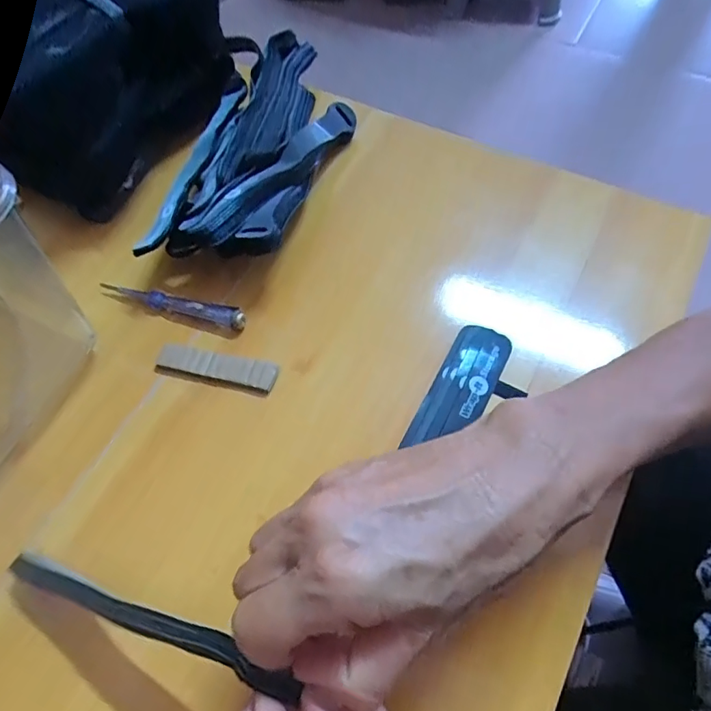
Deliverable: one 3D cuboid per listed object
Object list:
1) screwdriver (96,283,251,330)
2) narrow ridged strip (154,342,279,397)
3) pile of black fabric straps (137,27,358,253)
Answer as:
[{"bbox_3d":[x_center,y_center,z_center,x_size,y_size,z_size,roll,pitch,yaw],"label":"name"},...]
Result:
[{"bbox_3d":[-0.137,-0.041,0.373,0.120,0.010,0.015,15,64,11],"label":"screwdriver"},{"bbox_3d":[-0.098,0.008,0.348,0.086,0.009,0.022,12,64,9],"label":"narrow ridged strip"},{"bbox_3d":[-0.073,-0.176,0.414,0.125,0.052,0.261,7,63,7],"label":"pile of black fabric straps"}]

